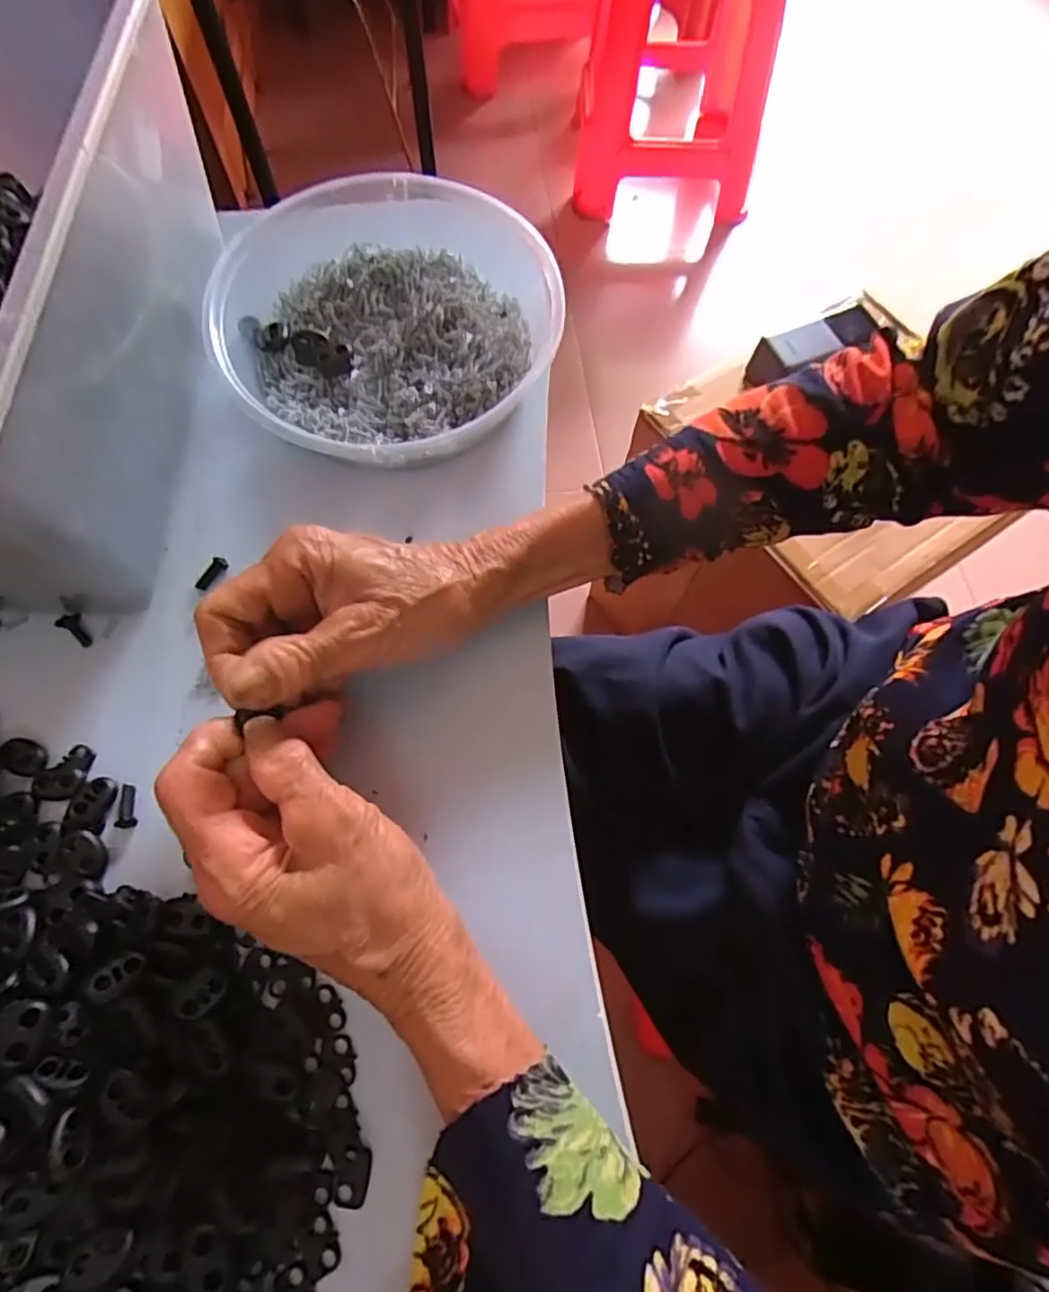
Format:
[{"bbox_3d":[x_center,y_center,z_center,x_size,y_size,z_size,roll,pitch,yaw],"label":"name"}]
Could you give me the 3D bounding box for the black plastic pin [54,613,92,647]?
[{"bbox_3d":[-0.223,-0.008,0.314,0.011,0.004,0.020,-43,89,-16],"label":"black plastic pin"}]

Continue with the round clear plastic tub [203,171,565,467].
[{"bbox_3d":[-0.076,-0.182,0.352,0.181,0.042,0.193,0,68,-1],"label":"round clear plastic tub"}]

